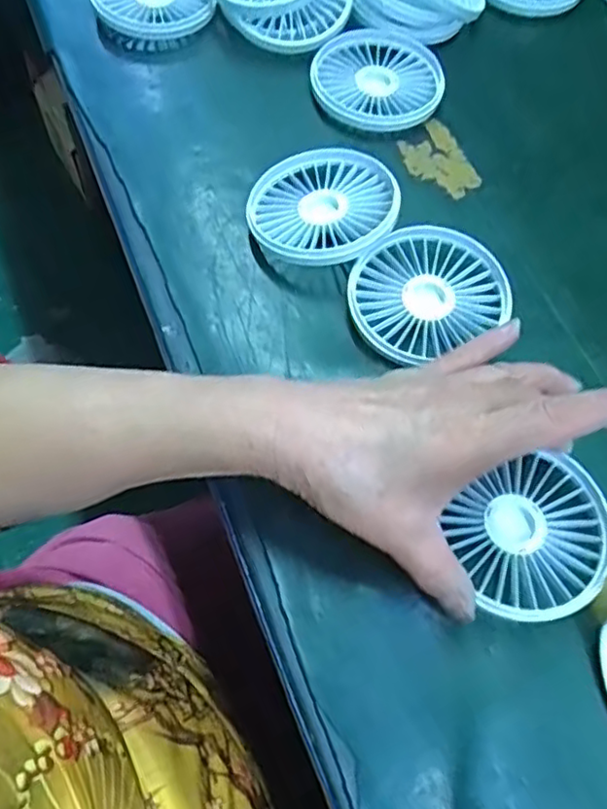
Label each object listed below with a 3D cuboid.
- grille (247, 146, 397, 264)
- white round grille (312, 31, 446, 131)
[{"bbox_3d":[0.012,-0.119,0.391,0.088,0.018,0.088,-5,57,7],"label":"grille"},{"bbox_3d":[0.050,-0.227,0.450,0.086,0.015,0.092,1,64,-1],"label":"white round grille"}]

